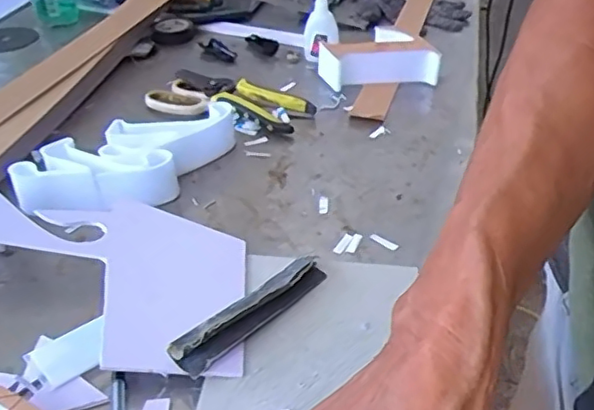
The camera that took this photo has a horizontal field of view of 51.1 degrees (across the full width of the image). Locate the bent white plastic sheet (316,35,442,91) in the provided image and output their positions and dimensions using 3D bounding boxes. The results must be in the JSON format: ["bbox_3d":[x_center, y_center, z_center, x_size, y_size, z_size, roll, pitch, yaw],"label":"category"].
[{"bbox_3d":[0.096,-0.171,0.744,0.135,0.043,0.060,-4,38,-7],"label":"bent white plastic sheet"}]

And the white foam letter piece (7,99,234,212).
[{"bbox_3d":[-0.146,-0.040,0.575,0.215,0.037,0.100,-25,45,-30],"label":"white foam letter piece"}]

